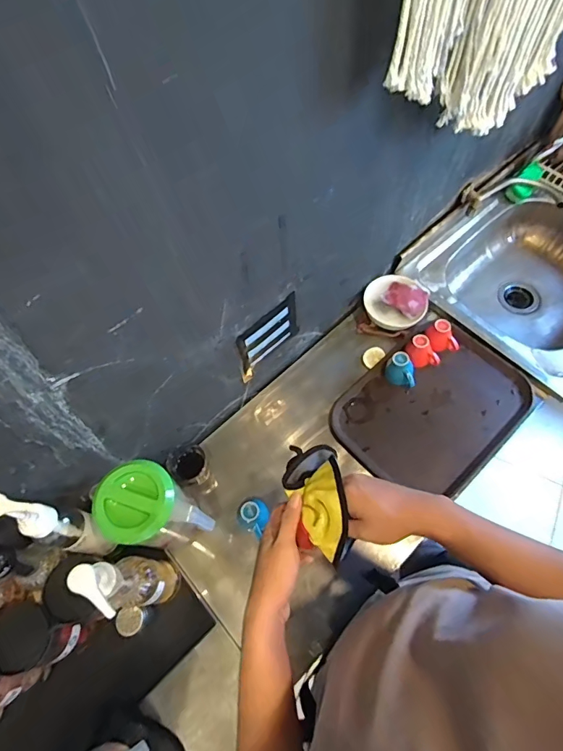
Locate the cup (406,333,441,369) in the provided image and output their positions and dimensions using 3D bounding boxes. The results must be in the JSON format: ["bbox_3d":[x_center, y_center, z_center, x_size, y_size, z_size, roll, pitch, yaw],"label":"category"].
[{"bbox_3d":[0.318,-0.048,0.946,0.074,0.049,0.061,40,72,20],"label":"cup"}]

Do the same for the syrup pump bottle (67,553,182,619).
[{"bbox_3d":[-0.242,0.315,0.640,0.089,0.322,0.072,-2,64,2],"label":"syrup pump bottle"}]

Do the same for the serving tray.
[{"bbox_3d":[0.327,0.067,0.922,0.388,0.028,0.295,-40,68,-15],"label":"serving tray"}]

